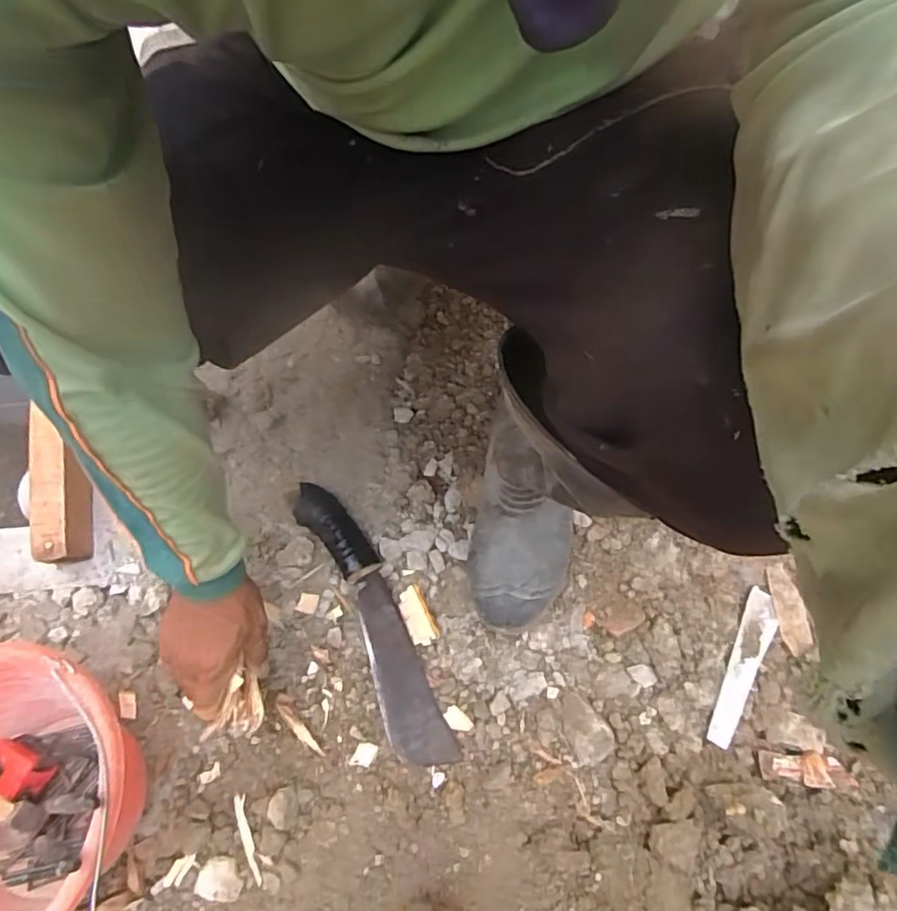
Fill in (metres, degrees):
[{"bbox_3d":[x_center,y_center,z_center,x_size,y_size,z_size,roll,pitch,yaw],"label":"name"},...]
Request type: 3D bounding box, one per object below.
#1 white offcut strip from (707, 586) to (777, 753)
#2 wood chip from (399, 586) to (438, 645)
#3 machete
[{"bbox_3d":[0.299,0.213,0.602,0.033,0.005,0.159,26,74,2],"label":"white offcut strip"},{"bbox_3d":[-0.035,0.176,0.652,0.029,0.016,0.063,-25,69,-8],"label":"wood chip"},{"bbox_3d":[-0.082,0.174,0.633,0.057,0.046,0.311,-25,75,-8],"label":"machete"}]

